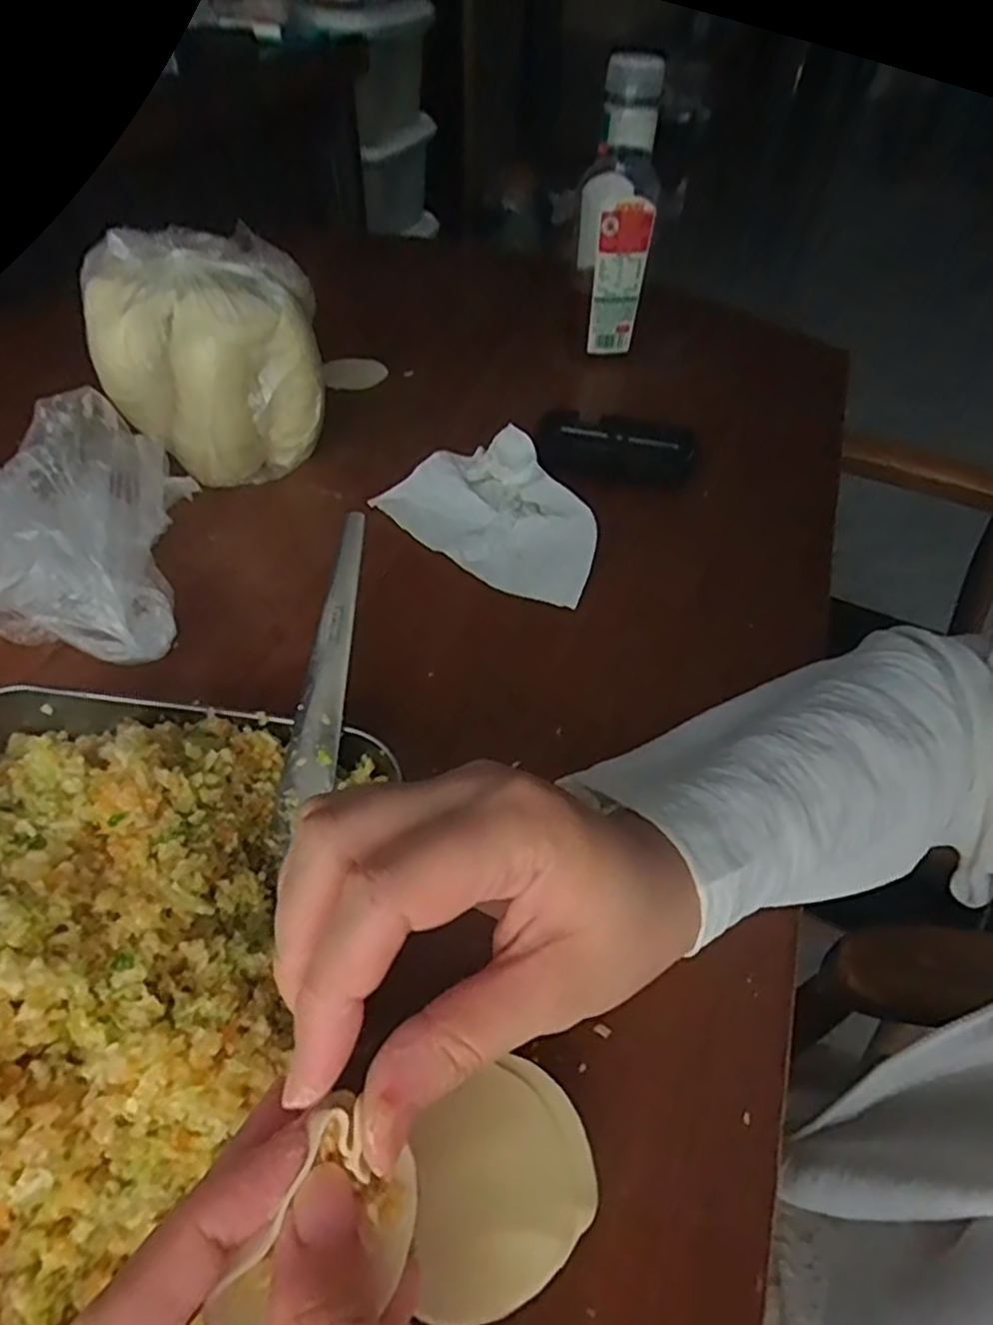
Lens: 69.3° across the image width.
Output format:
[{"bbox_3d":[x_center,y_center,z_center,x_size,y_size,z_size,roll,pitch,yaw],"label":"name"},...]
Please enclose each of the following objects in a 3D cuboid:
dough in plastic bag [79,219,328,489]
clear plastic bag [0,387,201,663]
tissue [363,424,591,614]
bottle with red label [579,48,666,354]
[{"bbox_3d":[-0.185,-0.200,0.474,0.138,0.121,0.117,-12,50,-12],"label":"dough in plastic bag"},{"bbox_3d":[-0.272,-0.065,0.385,0.226,0.093,0.133,5,48,3],"label":"clear plastic bag"},{"bbox_3d":[0.006,-0.096,0.443,0.098,0.031,0.151,-33,57,-27],"label":"tissue"},{"bbox_3d":[0.095,-0.345,0.556,0.057,0.184,0.056,1,48,-1],"label":"bottle with red label"}]

